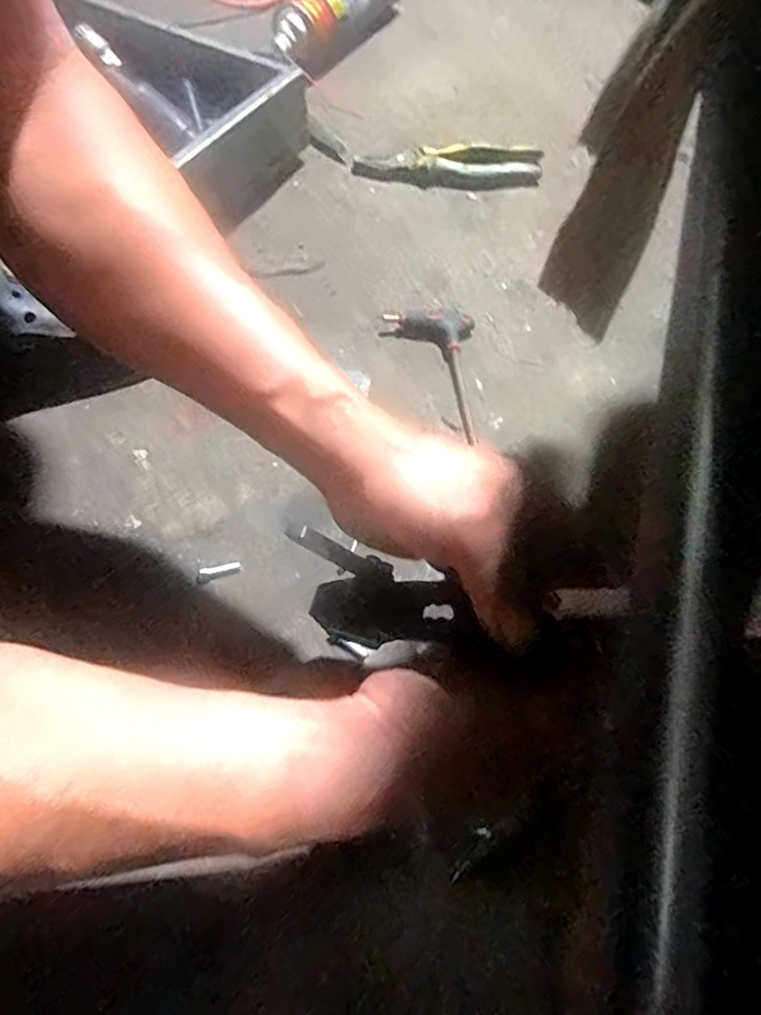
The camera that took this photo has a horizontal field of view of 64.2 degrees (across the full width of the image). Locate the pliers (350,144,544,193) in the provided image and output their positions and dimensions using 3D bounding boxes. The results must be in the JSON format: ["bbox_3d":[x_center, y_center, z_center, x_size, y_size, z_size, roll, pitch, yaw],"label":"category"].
[{"bbox_3d":[0.077,-0.360,0.652,0.201,0.022,0.066,-7,61,-6],"label":"pliers"}]

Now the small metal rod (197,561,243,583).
[{"bbox_3d":[-0.111,0.043,0.414,0.030,0.008,0.008,-14,61,-12],"label":"small metal rod"}]

